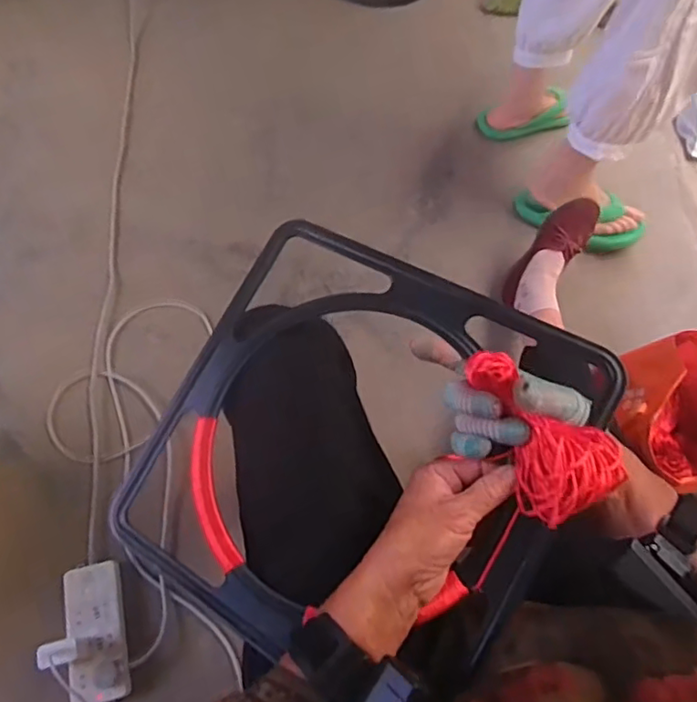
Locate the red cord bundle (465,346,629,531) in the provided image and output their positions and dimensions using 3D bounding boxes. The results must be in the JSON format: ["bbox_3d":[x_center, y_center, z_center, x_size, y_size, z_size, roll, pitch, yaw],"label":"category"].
[{"bbox_3d":[0.135,0.052,0.415,0.068,0.039,0.125,-23,73,-13],"label":"red cord bundle"}]

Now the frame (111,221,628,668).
[{"bbox_3d":[-0.001,0.083,0.470,0.325,0.027,0.337,28,84,20],"label":"frame"}]

